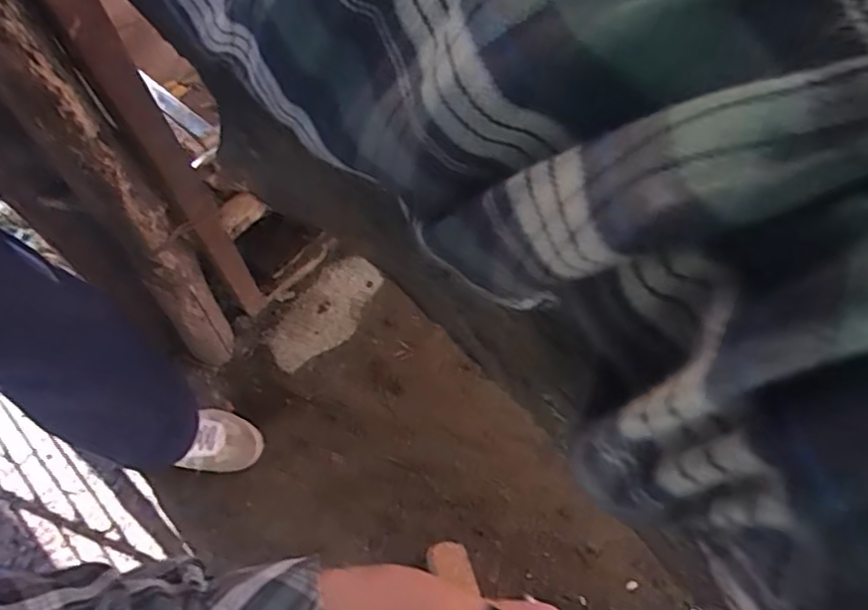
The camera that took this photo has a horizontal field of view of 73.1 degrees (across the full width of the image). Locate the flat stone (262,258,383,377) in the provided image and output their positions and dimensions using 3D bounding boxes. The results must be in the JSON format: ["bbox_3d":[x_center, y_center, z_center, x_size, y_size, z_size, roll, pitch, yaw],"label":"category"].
[{"bbox_3d":[-0.224,0.016,1.217,0.127,0.029,0.274,31,69,11],"label":"flat stone"}]

